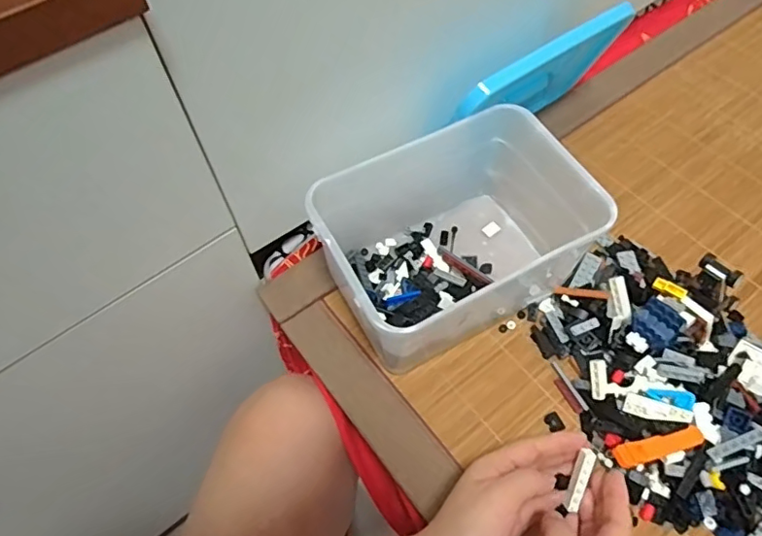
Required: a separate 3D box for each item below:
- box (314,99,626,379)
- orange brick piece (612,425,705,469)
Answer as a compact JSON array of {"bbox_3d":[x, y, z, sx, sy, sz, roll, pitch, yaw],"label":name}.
[{"bbox_3d":[0.062,-0.020,0.474,0.210,0.124,0.153,-26,59,-13],"label":"box"},{"bbox_3d":[0.211,0.136,0.410,0.071,0.010,0.015,-15,58,-6],"label":"orange brick piece"}]

